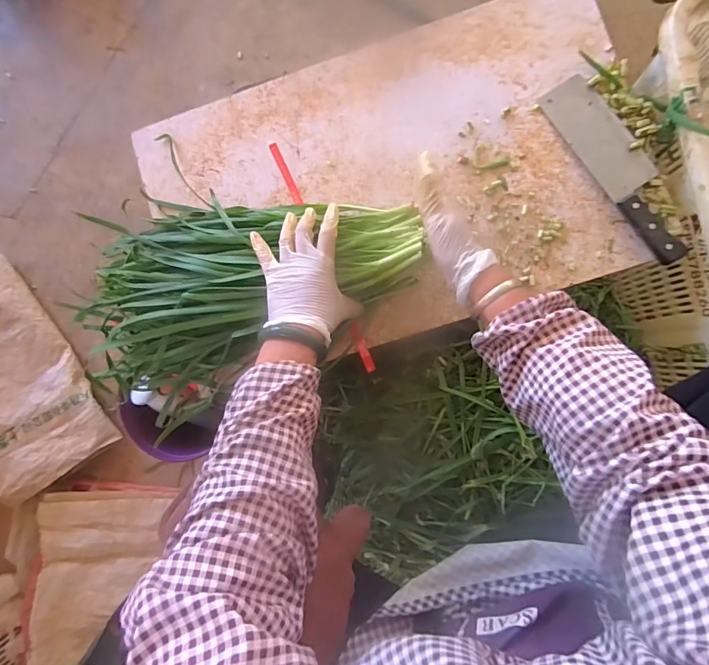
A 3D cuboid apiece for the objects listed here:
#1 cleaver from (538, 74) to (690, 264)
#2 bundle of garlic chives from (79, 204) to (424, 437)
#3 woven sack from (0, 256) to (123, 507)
[{"bbox_3d":[0.345,-0.216,0.541,0.067,0.021,0.268,-31,83,3],"label":"cleaver"},{"bbox_3d":[-0.140,-0.055,0.553,0.460,0.085,0.285,-14,85,15],"label":"bundle of garlic chives"},{"bbox_3d":[-0.795,0.132,0.870,0.374,0.167,0.498,-38,83,2],"label":"woven sack"}]

